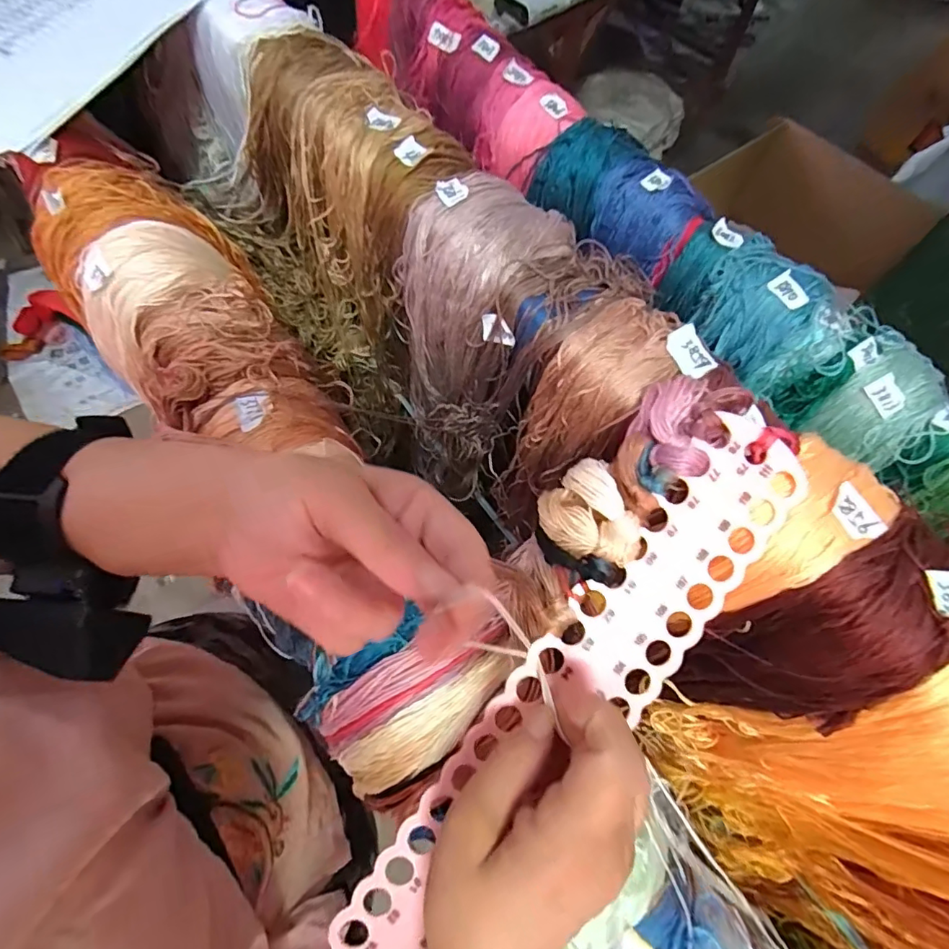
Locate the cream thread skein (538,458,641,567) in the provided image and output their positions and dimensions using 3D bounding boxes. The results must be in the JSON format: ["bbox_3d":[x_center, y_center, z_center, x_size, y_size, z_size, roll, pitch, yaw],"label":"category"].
[{"bbox_3d":[0.051,0.020,0.227,0.034,0.019,0.048,-21,68,-12],"label":"cream thread skein"}]

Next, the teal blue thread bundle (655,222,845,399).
[{"bbox_3d":[0.222,-0.134,0.400,0.075,0.063,0.148,-31,70,-16],"label":"teal blue thread bundle"}]

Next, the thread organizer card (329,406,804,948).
[{"bbox_3d":[0.044,0.100,0.222,0.052,0.007,0.292,39,88,0],"label":"thread organizer card"}]

